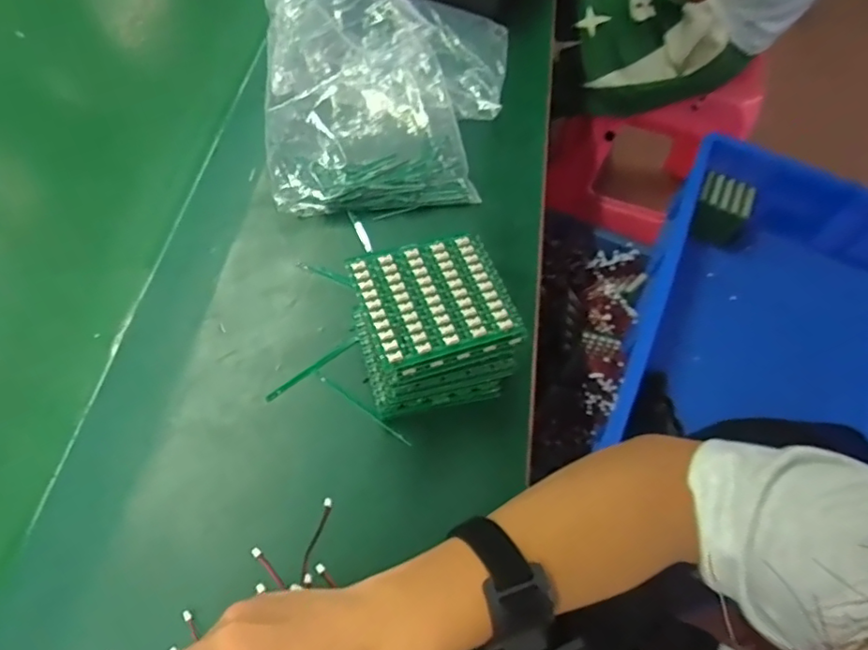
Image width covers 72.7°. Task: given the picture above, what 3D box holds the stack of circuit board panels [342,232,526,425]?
[{"bbox_3d":[-0.003,0.003,0.397,0.099,0.086,0.083,-13,62,-14],"label":"stack of circuit board panels"}]

